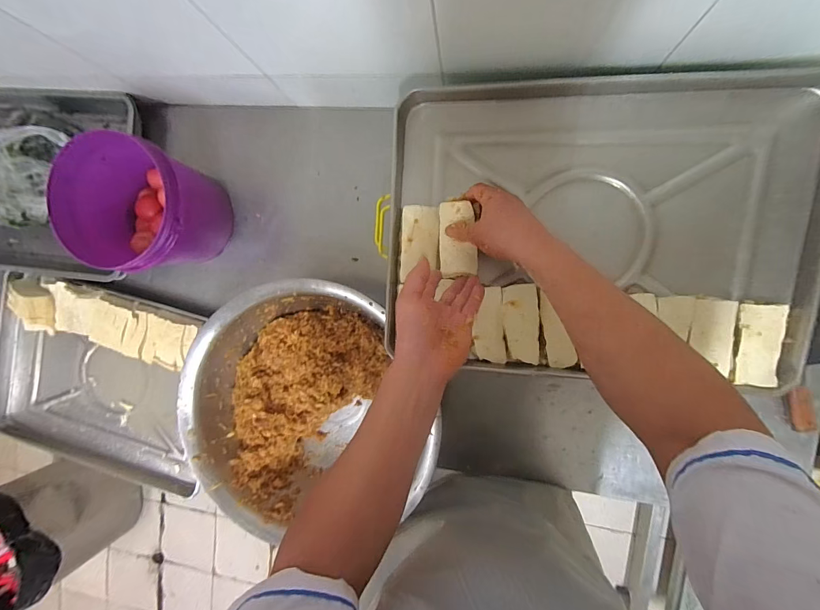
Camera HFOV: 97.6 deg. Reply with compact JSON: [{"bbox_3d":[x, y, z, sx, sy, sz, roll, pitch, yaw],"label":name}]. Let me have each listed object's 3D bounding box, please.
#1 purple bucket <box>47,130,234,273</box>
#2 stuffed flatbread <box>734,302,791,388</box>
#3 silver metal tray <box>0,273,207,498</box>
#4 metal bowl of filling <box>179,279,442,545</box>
[{"bbox_3d":[-0.488,-0.176,0.692,0.214,0.210,0.222,1,94,9],"label":"purple bucket"},{"bbox_3d":[0.486,0.056,0.506,0.055,0.030,0.113,3,94,9],"label":"stuffed flatbread"},{"bbox_3d":[-0.747,0.177,0.844,0.601,0.076,0.440,13,96,8],"label":"silver metal tray"},{"bbox_3d":[-0.204,0.172,0.700,0.435,0.148,0.402,1,94,9],"label":"metal bowl of filling"}]

